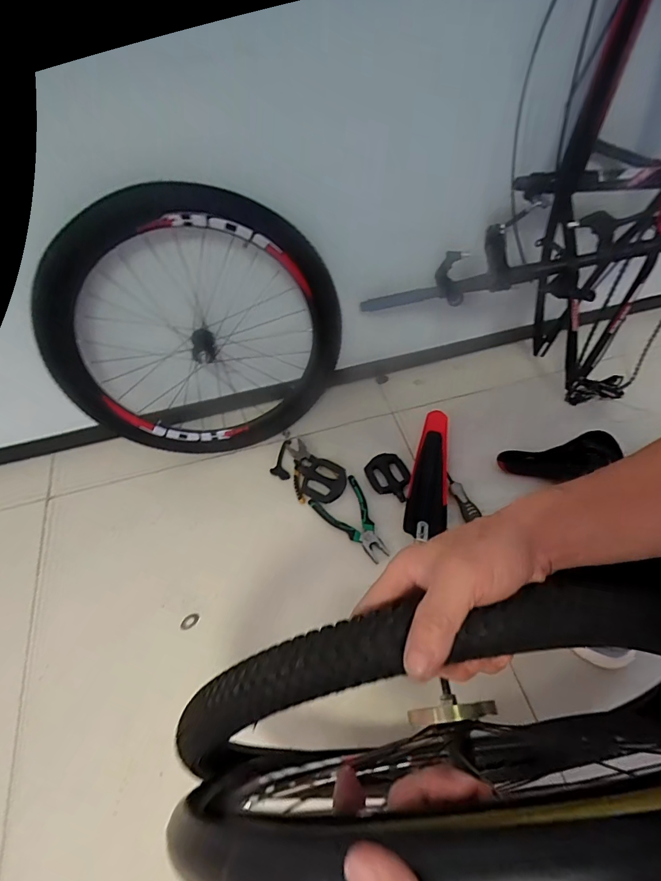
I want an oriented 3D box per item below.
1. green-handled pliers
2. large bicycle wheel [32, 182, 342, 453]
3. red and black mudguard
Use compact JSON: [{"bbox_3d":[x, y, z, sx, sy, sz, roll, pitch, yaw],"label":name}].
[{"bbox_3d":[0.047,0.167,0.851,0.109,0.019,0.177,-28,58,-14],"label":"green-handled pliers"},{"bbox_3d":[-0.234,-0.188,0.776,0.541,0.520,0.087,-9,47,-12],"label":"large bicycle wheel"},{"bbox_3d":[0.210,0.066,0.893,0.080,0.043,0.295,9,57,11],"label":"red and black mudguard"}]

